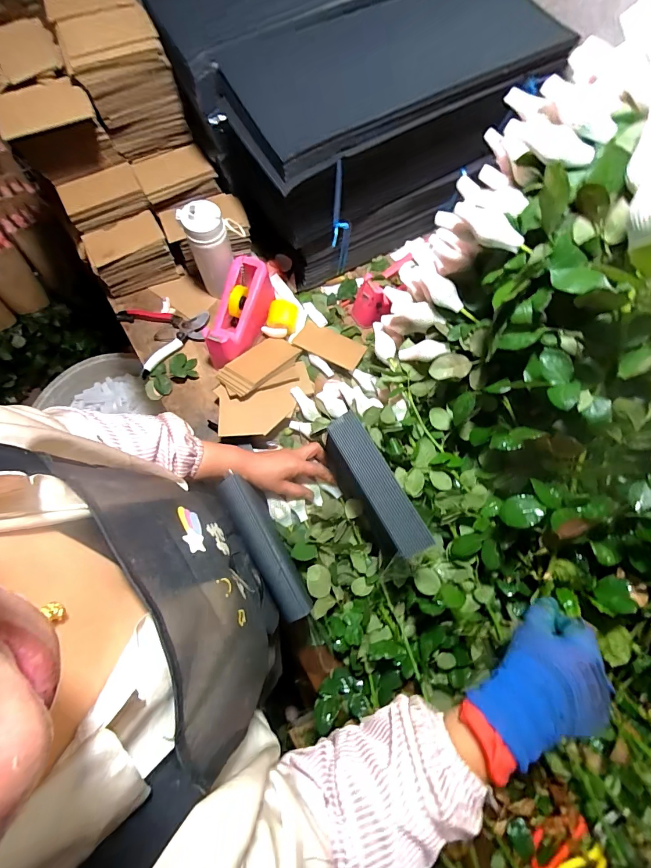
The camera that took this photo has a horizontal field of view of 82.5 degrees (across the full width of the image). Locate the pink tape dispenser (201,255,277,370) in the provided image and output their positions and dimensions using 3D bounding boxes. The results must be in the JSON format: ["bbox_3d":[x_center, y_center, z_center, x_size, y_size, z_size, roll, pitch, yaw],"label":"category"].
[{"bbox_3d":[-0.170,-0.231,0.724,0.081,0.079,0.206,21,75,4],"label":"pink tape dispenser"}]

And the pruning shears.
[{"bbox_3d":[-0.325,-0.217,0.763,0.166,0.020,0.156,-25,77,-8],"label":"pruning shears"}]

